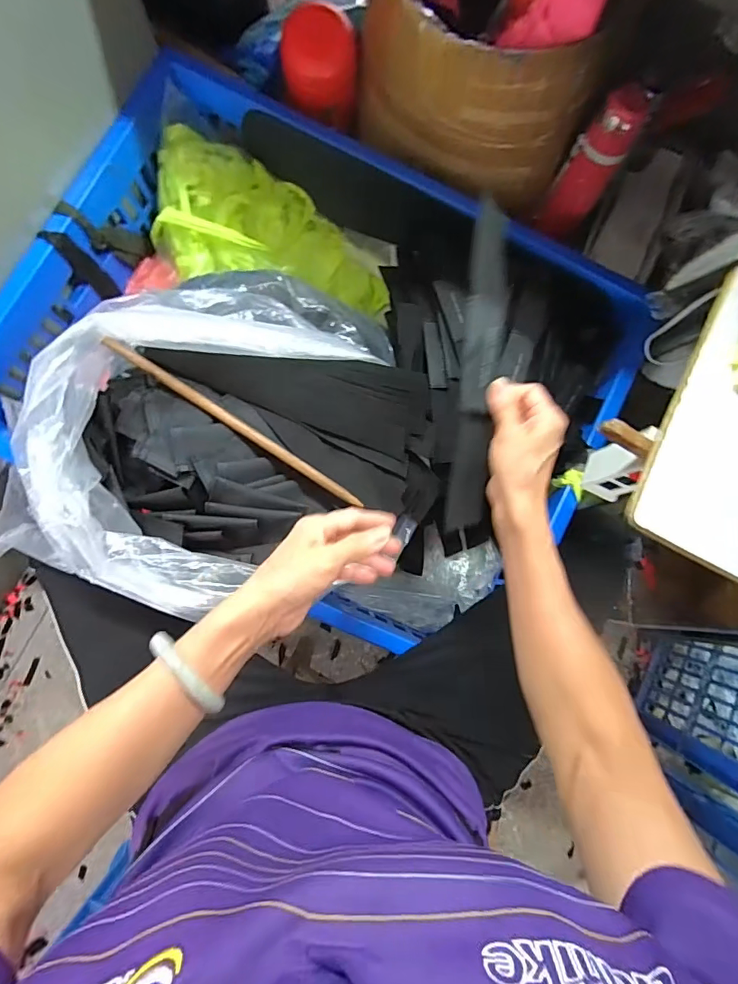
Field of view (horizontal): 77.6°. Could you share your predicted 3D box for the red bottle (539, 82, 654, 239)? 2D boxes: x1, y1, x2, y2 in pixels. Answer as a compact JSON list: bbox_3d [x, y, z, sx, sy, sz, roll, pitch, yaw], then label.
[{"bbox_3d":[0.311,-0.454,0.649,0.067,0.194,0.059,25,62,0],"label":"red bottle"}]

